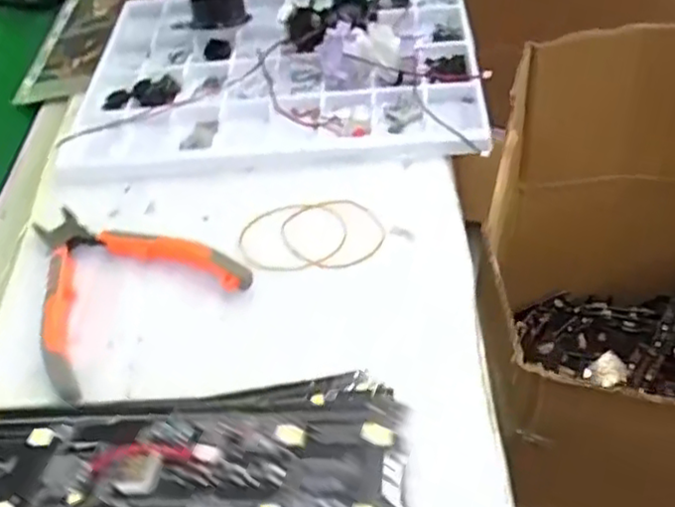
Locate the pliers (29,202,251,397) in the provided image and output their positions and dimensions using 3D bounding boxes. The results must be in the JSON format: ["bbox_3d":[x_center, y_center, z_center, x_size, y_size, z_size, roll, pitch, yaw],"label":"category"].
[{"bbox_3d":[-0.138,0.007,0.425,0.119,0.016,0.137,-32,50,-18],"label":"pliers"}]

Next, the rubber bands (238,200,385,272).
[{"bbox_3d":[-0.017,-0.014,0.439,0.093,0.005,0.060,-6,47,5],"label":"rubber bands"}]

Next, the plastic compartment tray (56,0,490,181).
[{"bbox_3d":[-0.051,-0.167,0.550,0.311,0.034,0.240,-4,48,7],"label":"plastic compartment tray"}]

